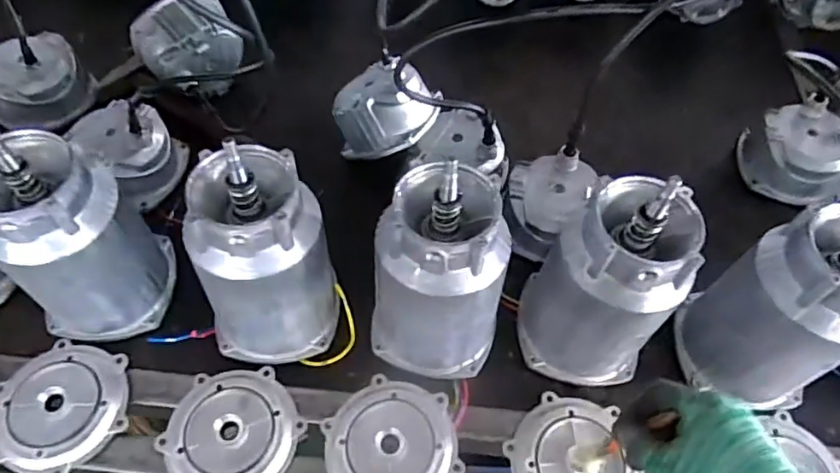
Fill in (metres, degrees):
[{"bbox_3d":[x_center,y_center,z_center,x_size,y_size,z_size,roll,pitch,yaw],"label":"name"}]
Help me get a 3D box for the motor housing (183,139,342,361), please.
[{"bbox_3d":[-0.150,0.025,0.547,0.132,0.206,0.111,-9,58,-8],"label":"motor housing"}]

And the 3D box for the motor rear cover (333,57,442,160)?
[{"bbox_3d":[-0.047,-0.169,0.730,0.131,0.088,0.115,-46,36,-14],"label":"motor rear cover"}]

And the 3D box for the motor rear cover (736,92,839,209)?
[{"bbox_3d":[0.495,-0.110,0.760,0.125,0.071,0.134,-15,59,-12],"label":"motor rear cover"}]

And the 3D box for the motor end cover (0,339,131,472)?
[{"bbox_3d":[-0.358,0.167,0.574,0.131,0.019,0.124,11,57,4],"label":"motor end cover"}]

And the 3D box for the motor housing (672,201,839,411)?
[{"bbox_3d":[0.342,0.069,0.535,0.106,0.227,0.108,1,57,-2],"label":"motor housing"}]

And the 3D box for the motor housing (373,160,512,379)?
[{"bbox_3d":[0.018,0.036,0.544,0.124,0.210,0.117,2,57,-1],"label":"motor housing"}]

